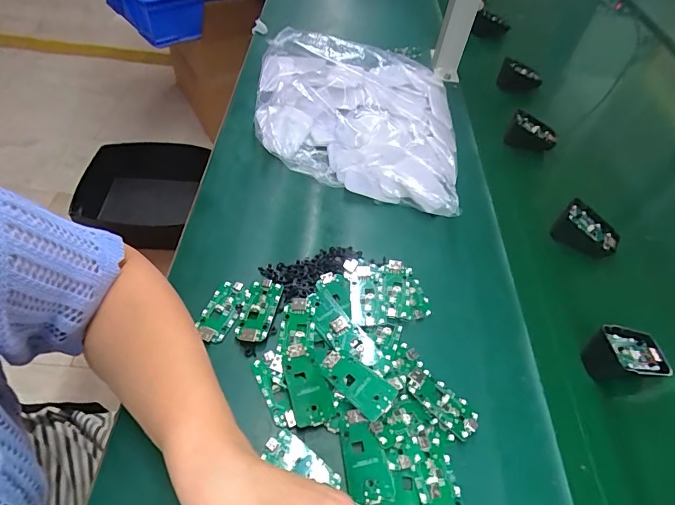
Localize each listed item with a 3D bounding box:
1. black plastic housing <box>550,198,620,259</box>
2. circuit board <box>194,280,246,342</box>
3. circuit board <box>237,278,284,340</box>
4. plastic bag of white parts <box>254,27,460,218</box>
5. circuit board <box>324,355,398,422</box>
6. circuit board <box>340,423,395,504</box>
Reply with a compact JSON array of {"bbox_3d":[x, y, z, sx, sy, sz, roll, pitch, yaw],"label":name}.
[{"bbox_3d":[0.291,-0.026,0.488,0.070,0.036,0.056,36,58,22],"label":"black plastic housing"},{"bbox_3d":[-0.104,0.053,0.380,0.031,0.004,0.059,18,53,10],"label":"circuit board"},{"bbox_3d":[-0.071,0.051,0.378,0.032,0.009,0.062,11,52,5],"label":"circuit board"},{"bbox_3d":[0.019,-0.175,0.537,0.272,0.061,0.297,6,51,1],"label":"plastic bag of white parts"},{"bbox_3d":[0.018,0.106,0.335,0.055,0.004,0.031,33,58,26],"label":"circuit board"},{"bbox_3d":[0.020,0.155,0.309,0.032,0.004,0.054,-17,57,5],"label":"circuit board"}]

